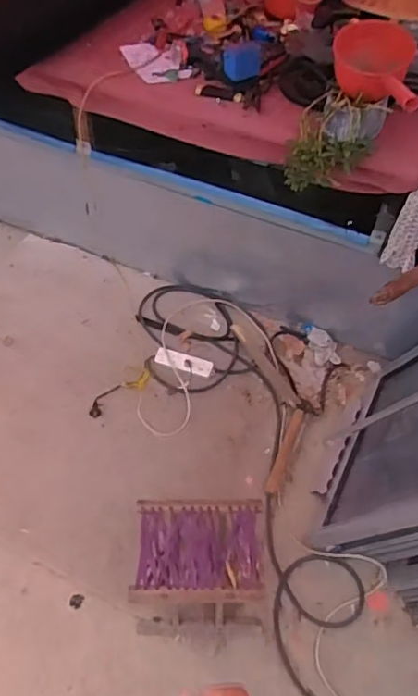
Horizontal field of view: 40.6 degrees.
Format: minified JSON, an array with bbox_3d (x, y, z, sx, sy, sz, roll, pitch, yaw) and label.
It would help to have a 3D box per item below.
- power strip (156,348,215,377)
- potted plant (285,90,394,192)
[{"bbox_3d":[-0.082,0.048,1.809,0.185,0.032,0.063,15,55,6],"label":"power strip"},{"bbox_3d":[0.303,-0.490,1.348,0.209,0.201,0.142,12,53,0],"label":"potted plant"}]

